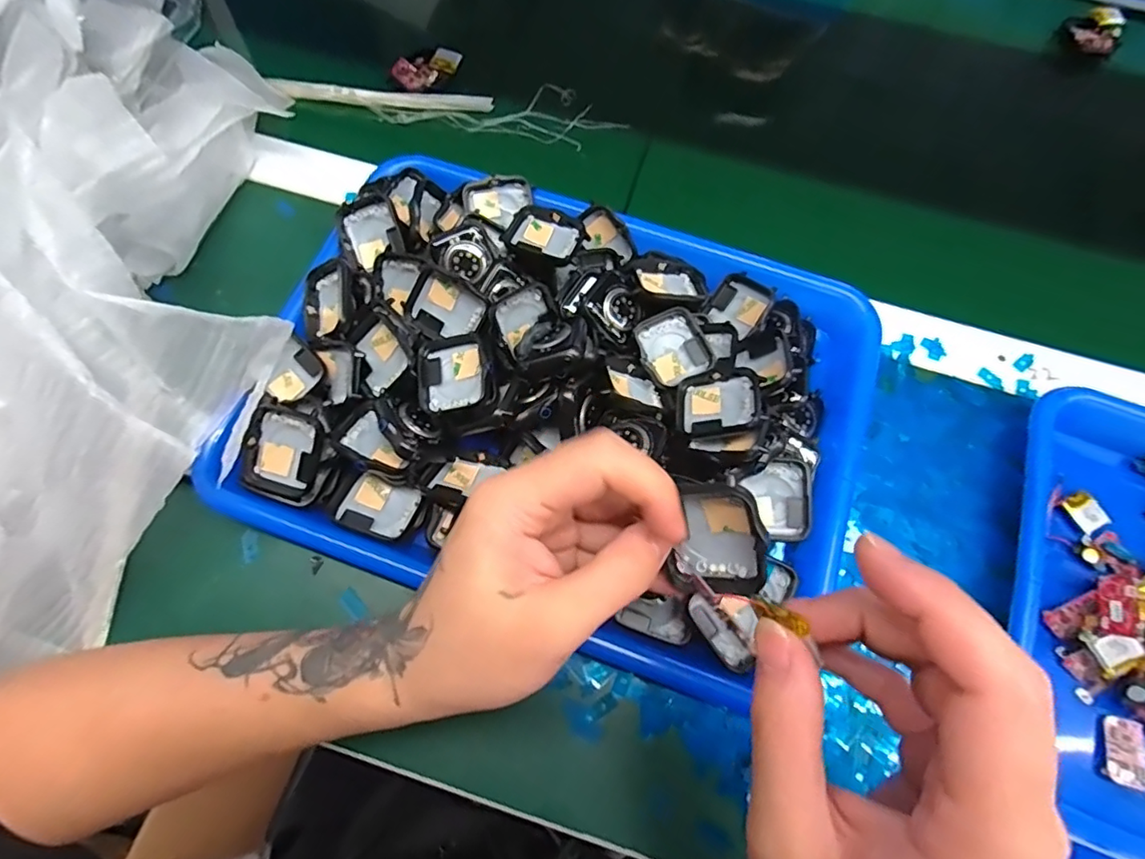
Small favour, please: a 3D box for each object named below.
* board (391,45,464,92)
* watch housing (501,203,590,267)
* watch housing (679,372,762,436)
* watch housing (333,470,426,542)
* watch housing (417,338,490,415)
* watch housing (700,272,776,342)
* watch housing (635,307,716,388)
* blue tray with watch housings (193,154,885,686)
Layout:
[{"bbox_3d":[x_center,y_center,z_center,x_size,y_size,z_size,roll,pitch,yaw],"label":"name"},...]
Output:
[{"bbox_3d":[-0.111,-0.277,0.424,0.052,0.010,0.029,-20,71,-8],"label":"board"},{"bbox_3d":[-0.016,-0.117,0.333,0.045,0.011,0.037,30,71,10],"label":"watch housing"},{"bbox_3d":[0.078,-0.014,0.291,0.042,0.008,0.034,-10,59,29],"label":"watch housing"},{"bbox_3d":[-0.103,0.043,0.296,0.038,0.011,0.033,23,54,-3],"label":"watch housing"},{"bbox_3d":[-0.064,-0.030,0.295,0.037,0.012,0.042,-8,69,-4],"label":"watch housing"},{"bbox_3d":[0.102,-0.076,0.336,0.035,0.012,0.034,38,104,15],"label":"watch housing"},{"bbox_3d":[0.057,-0.048,0.315,0.038,0.008,0.041,-26,71,-10],"label":"watch housing"},{"bbox_3d":[-0.005,-0.021,0.312,0.325,0.051,0.244,18,70,6],"label":"blue tray with watch housings"}]

